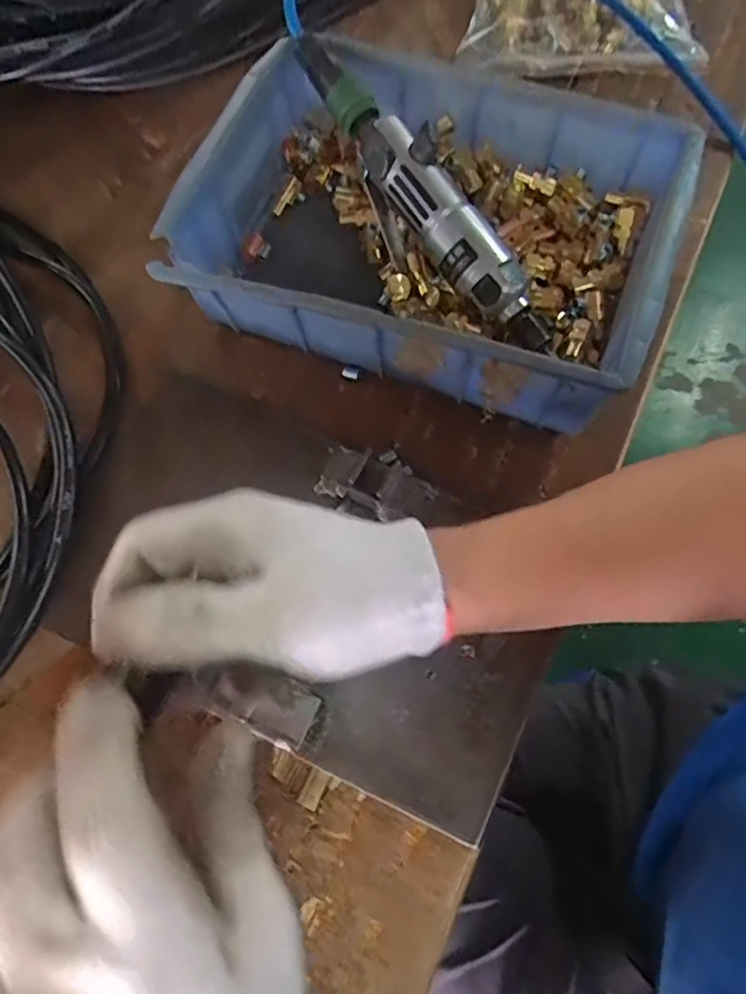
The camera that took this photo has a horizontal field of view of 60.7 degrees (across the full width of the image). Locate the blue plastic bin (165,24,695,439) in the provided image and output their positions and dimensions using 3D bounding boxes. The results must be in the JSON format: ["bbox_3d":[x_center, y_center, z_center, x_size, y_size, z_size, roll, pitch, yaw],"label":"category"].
[{"bbox_3d":[0.036,-0.171,0.425,0.293,0.094,0.205,17,71,8],"label":"blue plastic bin"}]

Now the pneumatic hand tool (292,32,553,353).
[{"bbox_3d":[0.030,-0.200,0.414,0.043,0.053,0.253,-35,72,-10],"label":"pneumatic hand tool"}]

